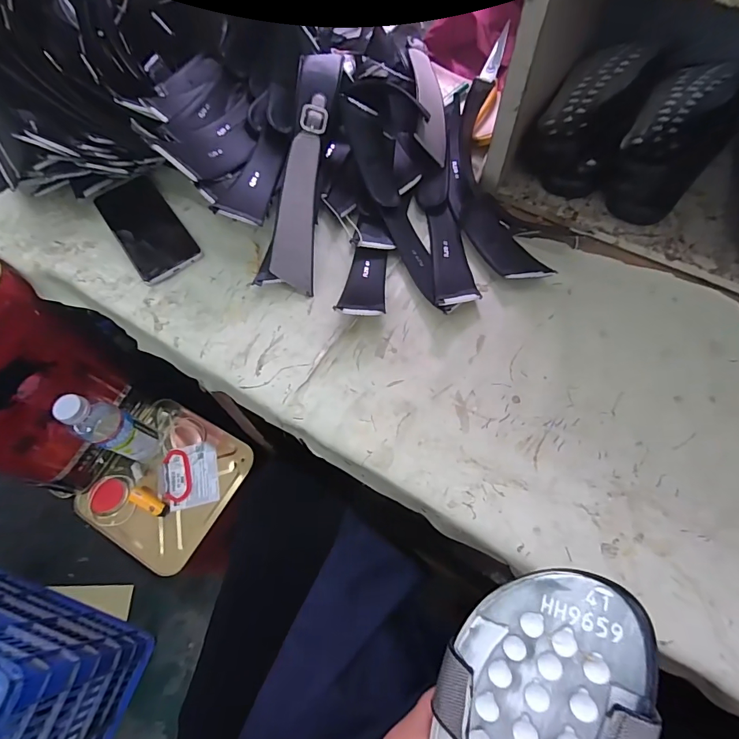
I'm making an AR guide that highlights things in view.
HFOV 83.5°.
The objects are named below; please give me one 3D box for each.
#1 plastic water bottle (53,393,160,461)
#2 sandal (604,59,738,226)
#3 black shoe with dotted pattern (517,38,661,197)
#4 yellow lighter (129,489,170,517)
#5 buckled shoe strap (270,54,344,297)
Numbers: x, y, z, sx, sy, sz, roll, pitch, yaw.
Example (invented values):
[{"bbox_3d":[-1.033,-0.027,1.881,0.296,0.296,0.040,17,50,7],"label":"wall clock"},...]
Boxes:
[{"bbox_3d":[-0.407,0.094,0.655,0.054,0.206,0.062,19,67,12],"label":"plastic water bottle"},{"bbox_3d":[0.346,-0.263,0.470,0.096,0.071,0.224,38,73,18],"label":"sandal"},{"bbox_3d":[0.261,-0.299,0.492,0.099,0.069,0.208,29,70,15],"label":"black shoe with dotted pattern"},{"bbox_3d":[-0.374,0.225,0.699,0.073,0.017,0.021,22,68,13],"label":"yellow lighter"},{"bbox_3d":[-0.070,-0.221,0.455,0.044,0.022,0.268,6,86,6],"label":"buckled shoe strap"}]

